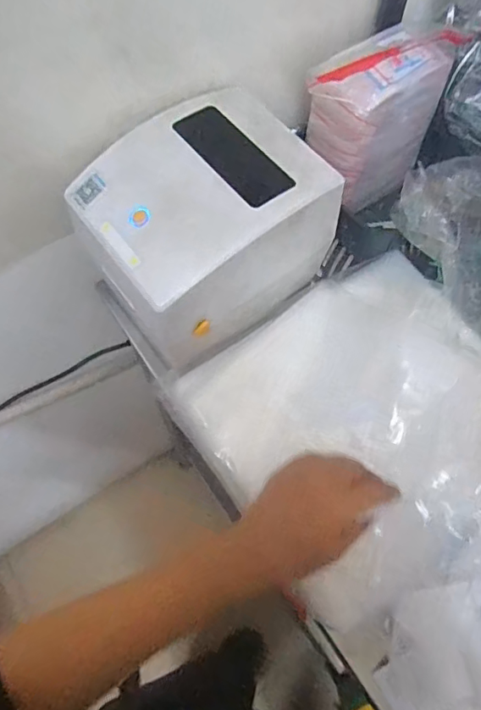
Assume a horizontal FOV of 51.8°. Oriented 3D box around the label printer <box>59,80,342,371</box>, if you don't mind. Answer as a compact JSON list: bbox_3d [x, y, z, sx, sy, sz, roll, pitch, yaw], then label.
[{"bbox_3d":[-0.037,-0.124,0.499,0.200,0.153,0.170,-36,70,-17],"label":"label printer"}]

